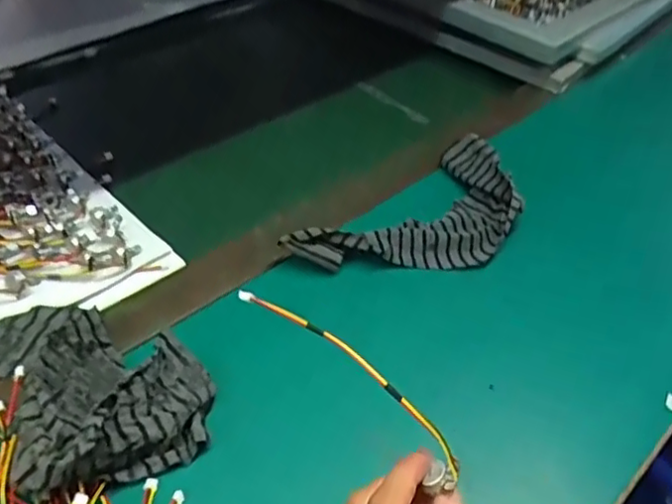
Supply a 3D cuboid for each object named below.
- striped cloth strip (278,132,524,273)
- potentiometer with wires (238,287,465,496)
[{"bbox_3d":[0.089,-0.033,0.568,0.123,0.035,0.258,35,50,29],"label":"striped cloth strip"},{"bbox_3d":[0.011,0.063,0.315,0.146,0.034,0.011,43,50,5],"label":"potentiometer with wires"}]

